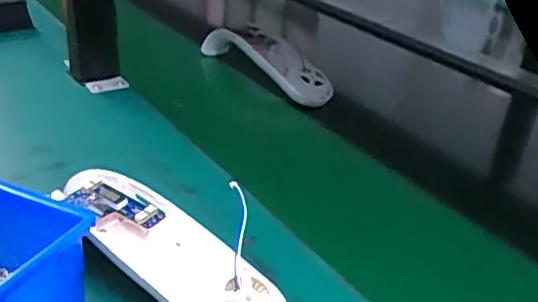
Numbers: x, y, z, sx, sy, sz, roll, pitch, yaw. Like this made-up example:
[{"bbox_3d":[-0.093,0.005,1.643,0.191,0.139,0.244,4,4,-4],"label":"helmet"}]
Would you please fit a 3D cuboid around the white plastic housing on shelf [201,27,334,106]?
[{"bbox_3d":[-0.008,-0.113,0.682,0.056,0.051,0.214,-17,36,-30],"label":"white plastic housing on shelf"}]

